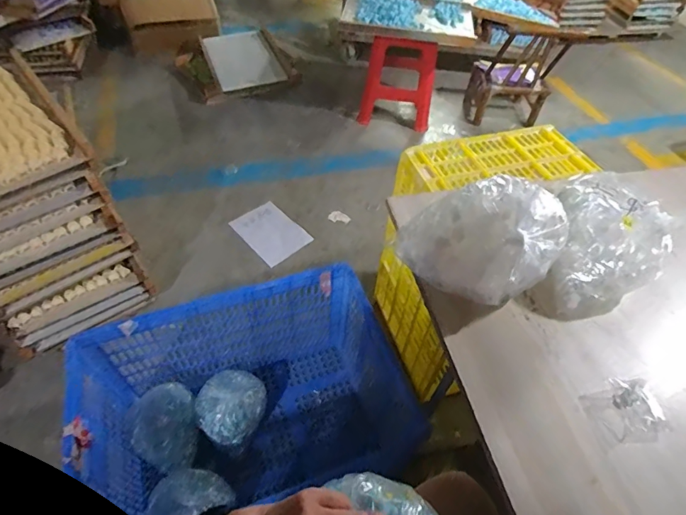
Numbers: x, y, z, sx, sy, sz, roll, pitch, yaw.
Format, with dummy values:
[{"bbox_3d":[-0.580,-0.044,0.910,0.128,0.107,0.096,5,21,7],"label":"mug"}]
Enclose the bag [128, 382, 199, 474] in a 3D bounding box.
[{"bbox_3d":[-0.448,0.426,1.066,0.151,0.104,0.214,-15,54,-16],"label":"bag"}]

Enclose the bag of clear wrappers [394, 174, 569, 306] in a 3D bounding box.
[{"bbox_3d":[0.191,-0.032,0.602,0.201,0.161,0.152,38,58,24],"label":"bag of clear wrappers"}]

